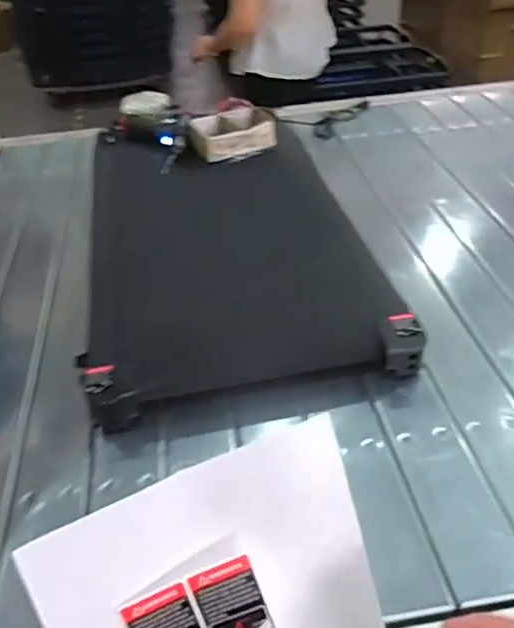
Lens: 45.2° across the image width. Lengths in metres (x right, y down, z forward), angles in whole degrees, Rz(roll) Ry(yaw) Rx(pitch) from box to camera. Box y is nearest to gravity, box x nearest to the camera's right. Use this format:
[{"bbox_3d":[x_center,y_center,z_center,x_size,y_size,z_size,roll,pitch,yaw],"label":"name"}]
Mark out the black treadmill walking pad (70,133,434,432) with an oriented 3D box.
[{"bbox_3d":[-0.070,-0.175,1.176,0.490,0.114,0.827,-10,40,-7],"label":"black treadmill walking pad"}]

